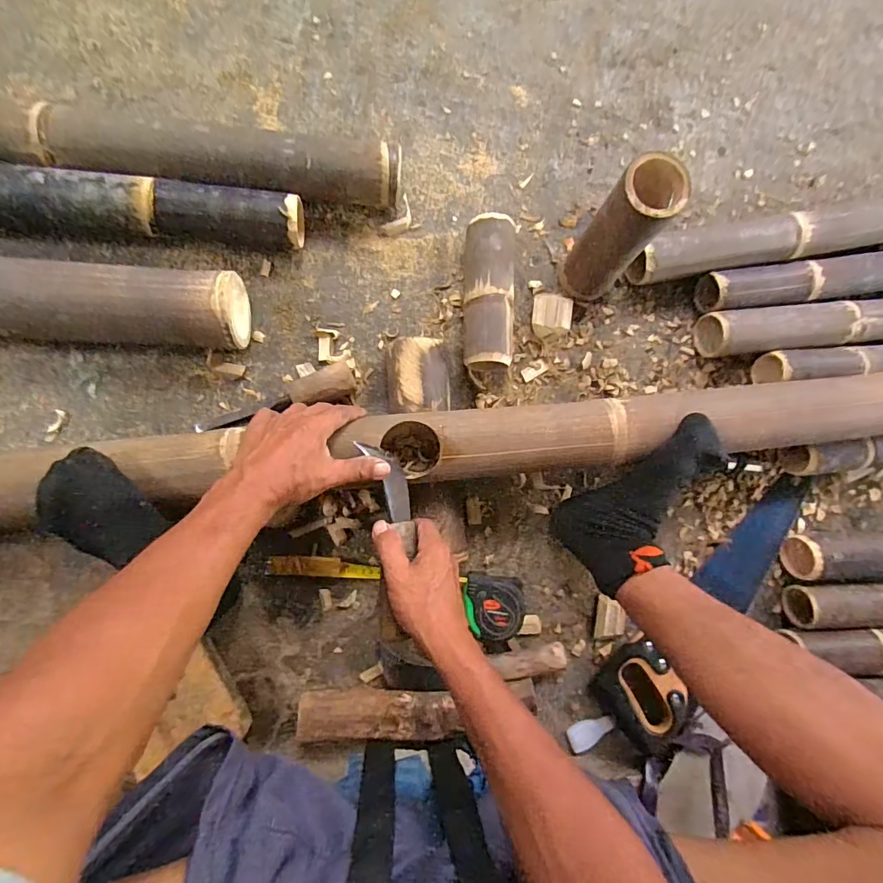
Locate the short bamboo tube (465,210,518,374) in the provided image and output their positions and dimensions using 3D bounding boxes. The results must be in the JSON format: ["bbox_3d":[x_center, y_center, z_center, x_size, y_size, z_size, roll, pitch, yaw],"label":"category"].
[{"bbox_3d":[0.062,-0.196,0.622,0.063,0.065,0.203,3,85,-8],"label":"short bamboo tube"}]

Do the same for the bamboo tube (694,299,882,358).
[{"bbox_3d":[0.640,-0.177,0.690,0.532,0.074,0.067,-7,87,-9],"label":"bamboo tube"}]

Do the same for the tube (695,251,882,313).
[{"bbox_3d":[0.643,-0.253,0.689,0.545,0.064,0.064,-9,87,-9],"label":"tube"}]

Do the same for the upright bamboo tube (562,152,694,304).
[{"bbox_3d":[0.217,-0.251,0.578,0.080,0.209,0.080,1,86,-8],"label":"upright bamboo tube"}]

